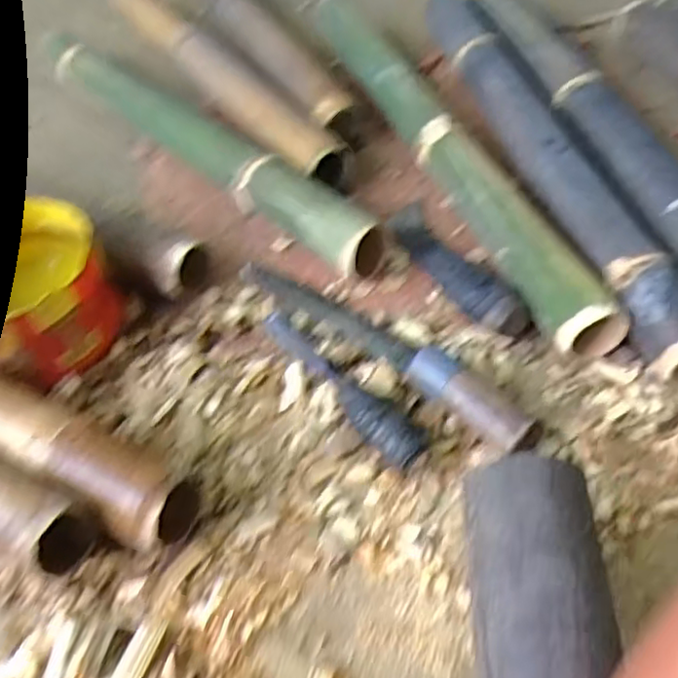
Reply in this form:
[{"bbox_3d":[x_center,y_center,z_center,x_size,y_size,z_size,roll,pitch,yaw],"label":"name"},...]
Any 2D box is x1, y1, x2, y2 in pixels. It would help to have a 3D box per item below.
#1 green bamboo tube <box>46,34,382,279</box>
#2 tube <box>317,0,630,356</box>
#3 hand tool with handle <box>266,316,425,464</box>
[{"bbox_3d":[-0.193,-0.251,0.770,0.063,0.064,0.660,-38,57,-23],"label":"green bamboo tube"},{"bbox_3d":[0.103,-0.226,0.722,0.057,0.063,0.636,-18,52,-8],"label":"tube"},{"bbox_3d":[0.002,0.033,0.539,0.038,0.031,0.194,-32,55,-19],"label":"hand tool with handle"}]

